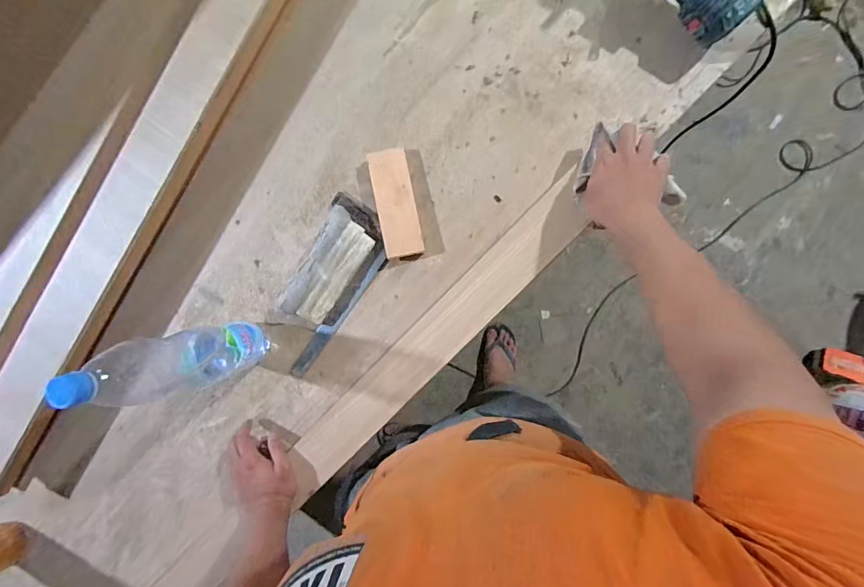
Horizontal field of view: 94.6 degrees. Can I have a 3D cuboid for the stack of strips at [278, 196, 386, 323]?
[{"bbox_3d":[-0.160,-0.046,0.663,0.106,0.042,0.220,28,95,5],"label":"stack of strips"}]

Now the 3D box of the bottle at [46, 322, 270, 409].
[{"bbox_3d":[-0.343,0.094,0.546,0.088,0.333,0.081,-15,89,7],"label":"bottle"}]

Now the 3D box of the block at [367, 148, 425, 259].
[{"bbox_3d":[-0.058,-0.147,0.651,0.061,0.029,0.168,-11,91,7],"label":"block"}]

